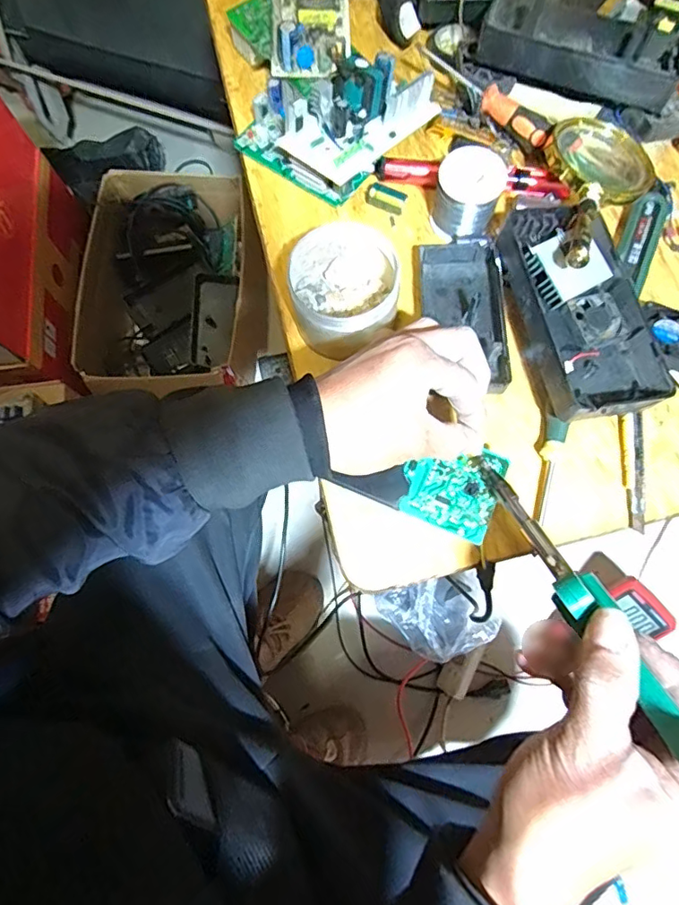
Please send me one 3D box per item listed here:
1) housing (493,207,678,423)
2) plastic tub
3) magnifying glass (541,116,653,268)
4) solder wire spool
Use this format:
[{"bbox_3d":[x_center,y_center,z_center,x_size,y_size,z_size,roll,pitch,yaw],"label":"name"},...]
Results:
[{"bbox_3d":[0.183,-0.111,0.399,0.087,0.029,0.175,-11,74,-1],"label":"housing"},{"bbox_3d":[0.006,-0.124,0.409,0.090,0.056,0.088,-10,74,-1],"label":"plastic tub"},{"bbox_3d":[0.199,-0.204,0.414,0.089,0.027,0.171,20,62,7],"label":"magnifying glass"},{"bbox_3d":[0.106,-0.213,0.438,0.051,0.054,0.054,0,74,2],"label":"solder wire spool"}]

